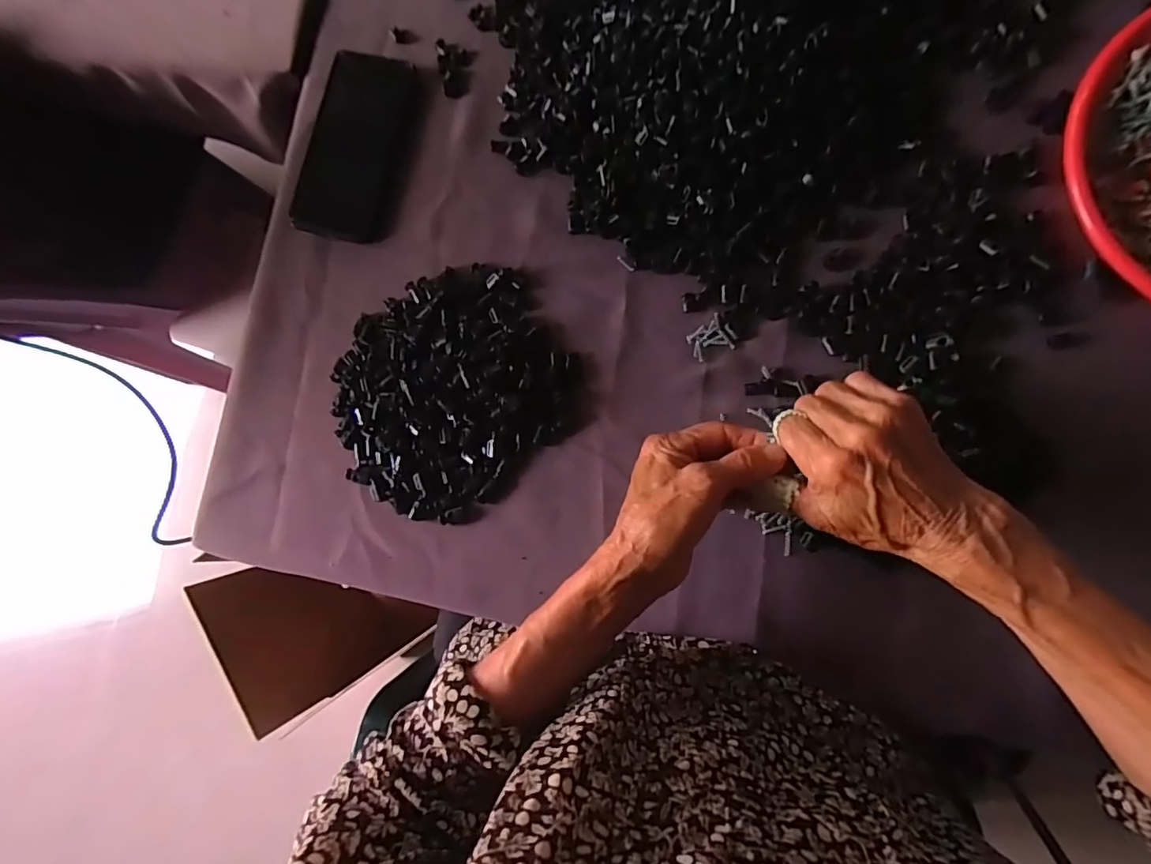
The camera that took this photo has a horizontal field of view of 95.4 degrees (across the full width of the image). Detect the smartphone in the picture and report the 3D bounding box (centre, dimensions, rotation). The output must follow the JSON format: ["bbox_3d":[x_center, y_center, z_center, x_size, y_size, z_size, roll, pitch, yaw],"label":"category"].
[{"bbox_3d":[-0.188,-0.245,0.445,0.077,0.015,0.158,15,87,9],"label":"smartphone"}]

